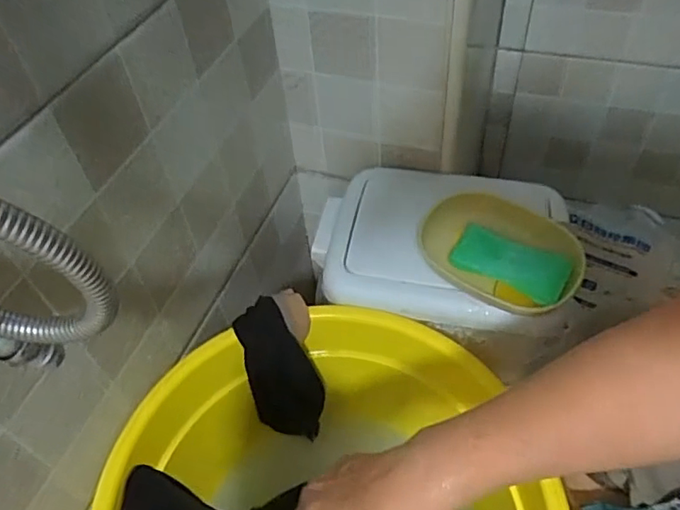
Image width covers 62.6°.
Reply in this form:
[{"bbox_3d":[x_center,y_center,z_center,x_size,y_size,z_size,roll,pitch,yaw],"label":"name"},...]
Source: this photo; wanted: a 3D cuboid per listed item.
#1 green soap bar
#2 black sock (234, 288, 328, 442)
[{"bbox_3d":[0.162,0.006,0.532,0.105,0.020,0.051,19,54,20],"label":"green soap bar"},{"bbox_3d":[-0.056,0.123,0.577,0.072,0.170,0.031,-15,18,-10],"label":"black sock"}]

